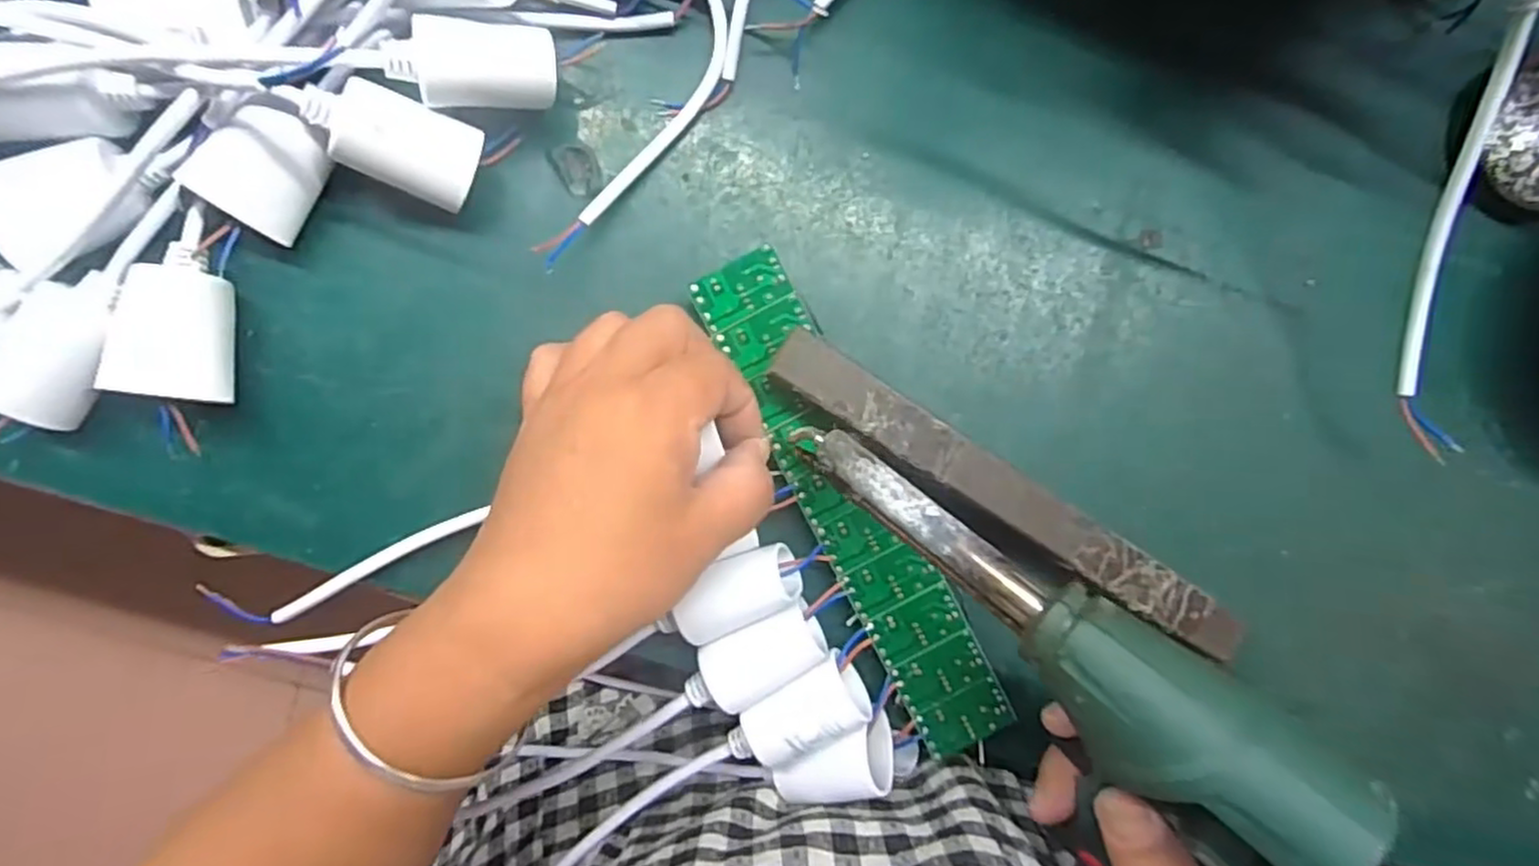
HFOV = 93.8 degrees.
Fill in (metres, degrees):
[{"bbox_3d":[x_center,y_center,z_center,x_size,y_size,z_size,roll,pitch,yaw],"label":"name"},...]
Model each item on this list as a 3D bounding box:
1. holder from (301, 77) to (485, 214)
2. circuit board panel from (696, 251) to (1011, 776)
[{"bbox_3d":[-0.129,-0.099,0.246,0.050,0.028,0.029,17,93,-36],"label":"holder"},{"bbox_3d":[0.033,0.028,0.273,0.036,0.005,0.199,-27,94,2],"label":"circuit board panel"}]

